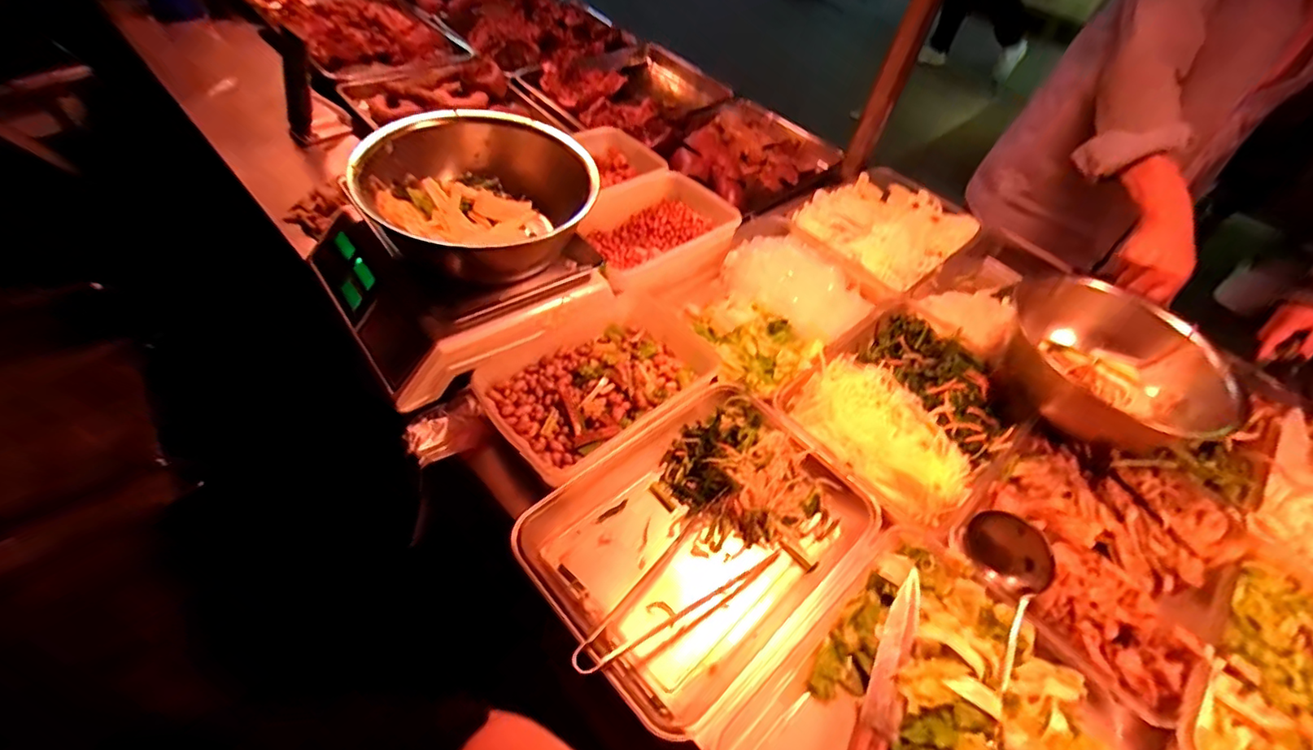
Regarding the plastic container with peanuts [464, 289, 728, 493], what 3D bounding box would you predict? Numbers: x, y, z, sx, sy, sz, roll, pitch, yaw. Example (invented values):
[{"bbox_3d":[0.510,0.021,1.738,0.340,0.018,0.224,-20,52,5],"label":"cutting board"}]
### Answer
[{"bbox_3d":[-0.070,0.008,0.733,0.302,0.065,0.200,-29,60,-29],"label":"plastic container with peanuts"}]

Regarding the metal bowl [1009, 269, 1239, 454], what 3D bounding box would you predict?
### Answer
[{"bbox_3d":[0.623,-0.002,0.783,0.239,0.119,0.239,4,50,-5],"label":"metal bowl"}]

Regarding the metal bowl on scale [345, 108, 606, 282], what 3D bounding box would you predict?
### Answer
[{"bbox_3d":[-0.222,-0.228,0.721,0.256,0.106,0.262,4,50,-5],"label":"metal bowl on scale"}]

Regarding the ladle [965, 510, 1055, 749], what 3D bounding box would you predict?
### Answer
[{"bbox_3d":[0.335,0.301,0.536,0.073,0.091,0.338,18,50,6],"label":"ladle"}]

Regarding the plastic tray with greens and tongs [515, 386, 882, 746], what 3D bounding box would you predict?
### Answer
[{"bbox_3d":[0.051,0.182,0.642,0.364,0.075,0.273,-31,61,-30],"label":"plastic tray with greens and tongs"}]

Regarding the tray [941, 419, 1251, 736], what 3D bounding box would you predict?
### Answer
[{"bbox_3d":[0.529,0.197,0.686,0.341,0.046,0.254,-34,62,-31],"label":"tray"}]

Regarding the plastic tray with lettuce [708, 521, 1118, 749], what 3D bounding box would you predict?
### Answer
[{"bbox_3d":[0.241,0.341,0.530,0.356,0.065,0.268,-34,62,-31],"label":"plastic tray with lettuce"}]

